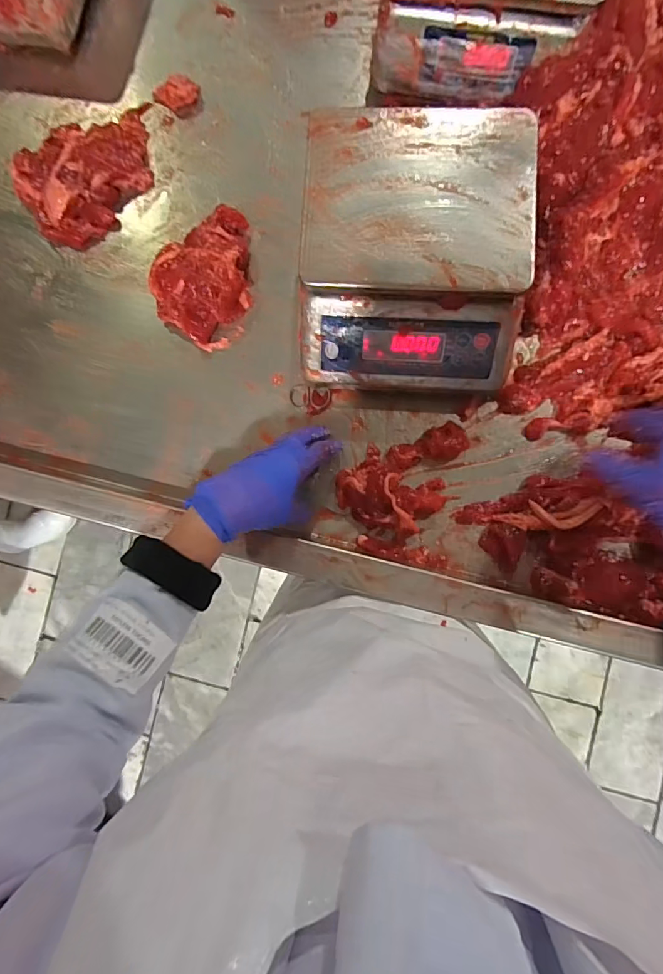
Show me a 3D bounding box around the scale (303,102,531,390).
[{"bbox_3d":[0.088,-0.243,0.502,0.221,0.111,0.262,4,88,5],"label":"scale"}]

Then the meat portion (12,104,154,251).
[{"bbox_3d":[-0.301,-0.397,0.581,0.193,0.034,0.139,-40,85,2],"label":"meat portion"}]

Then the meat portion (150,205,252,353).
[{"bbox_3d":[-0.157,-0.254,0.555,0.111,0.047,0.171,-3,87,5],"label":"meat portion"}]

